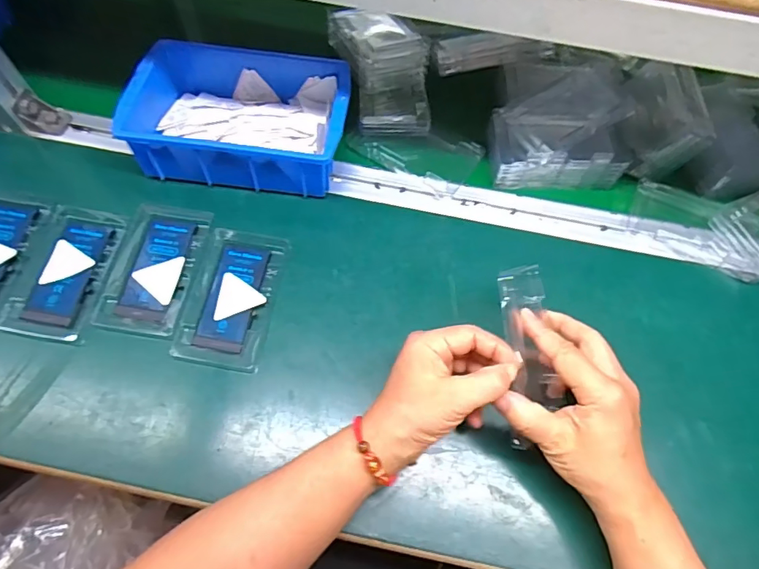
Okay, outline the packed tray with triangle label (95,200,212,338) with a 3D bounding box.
[{"bbox_3d":[-0.205,-0.018,0.451,0.074,0.005,0.127,8,64,1],"label":"packed tray with triangle label"}]

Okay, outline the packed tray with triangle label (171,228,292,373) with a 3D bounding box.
[{"bbox_3d":[-0.130,0.009,0.439,0.075,0.007,0.128,10,64,2],"label":"packed tray with triangle label"}]

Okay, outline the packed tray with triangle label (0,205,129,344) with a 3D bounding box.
[{"bbox_3d":[-0.284,-0.013,0.444,0.074,0.008,0.129,7,63,1],"label":"packed tray with triangle label"}]

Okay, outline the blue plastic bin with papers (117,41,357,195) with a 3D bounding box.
[{"bbox_3d":[-0.135,-0.168,0.495,0.200,0.064,0.136,7,63,1],"label":"blue plastic bin with papers"}]

